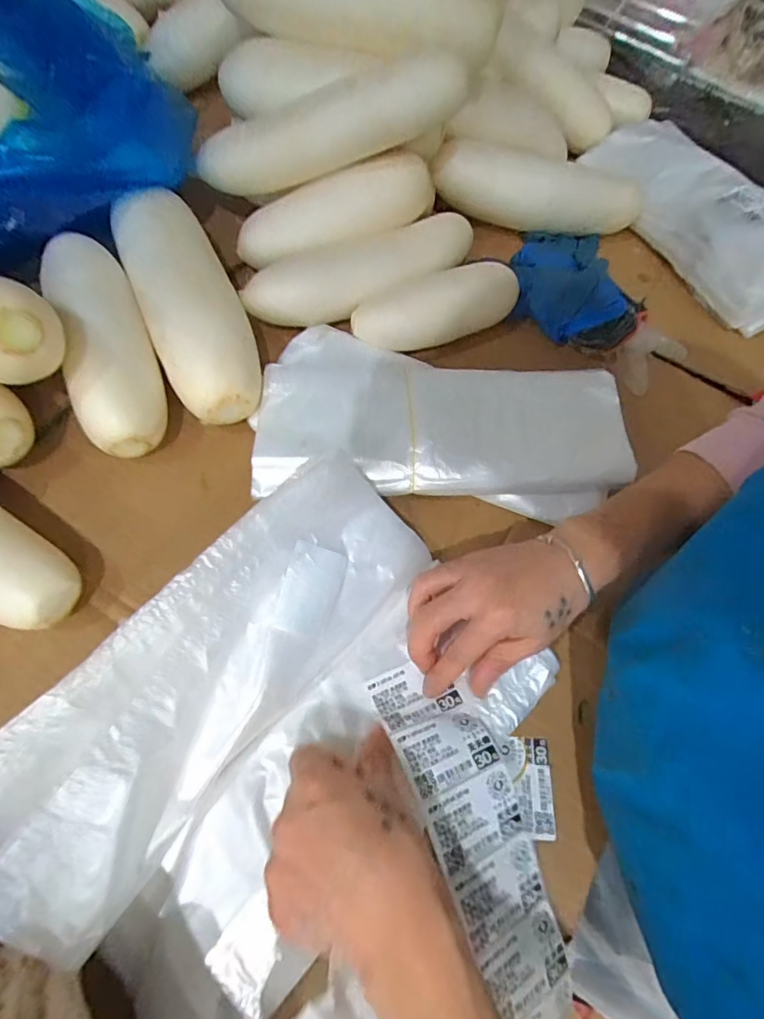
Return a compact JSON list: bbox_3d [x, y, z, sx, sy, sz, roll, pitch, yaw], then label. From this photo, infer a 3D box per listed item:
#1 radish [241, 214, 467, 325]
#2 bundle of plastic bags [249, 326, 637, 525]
[{"bbox_3d":[-0.012,-0.222,0.472,0.235,0.050,0.060,-20,69,-14],"label":"radish"},{"bbox_3d":[0.050,-0.077,0.433,0.306,0.053,0.164,5,65,-3],"label":"bundle of plastic bags"}]

